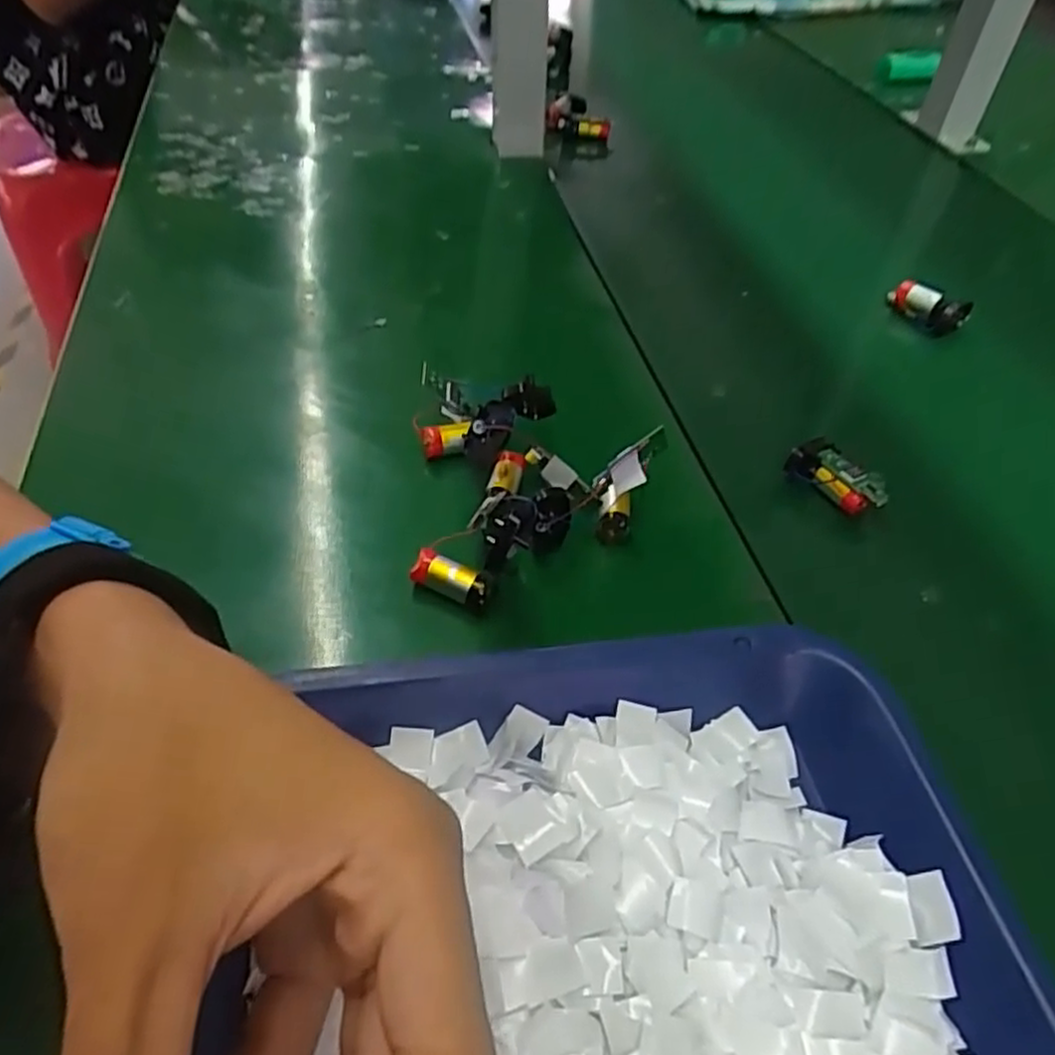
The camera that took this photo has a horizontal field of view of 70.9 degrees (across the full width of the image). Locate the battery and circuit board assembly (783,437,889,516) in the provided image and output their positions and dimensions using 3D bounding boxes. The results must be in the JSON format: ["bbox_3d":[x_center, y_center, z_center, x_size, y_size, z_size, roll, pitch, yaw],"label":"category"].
[{"bbox_3d":[0.163,-0.025,0.389,0.022,0.019,0.049,-29,55,-25],"label":"battery and circuit board assembly"}]

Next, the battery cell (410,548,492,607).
[{"bbox_3d":[-0.033,0.022,0.322,0.035,0.013,0.012,18,50,14],"label":"battery cell"}]

